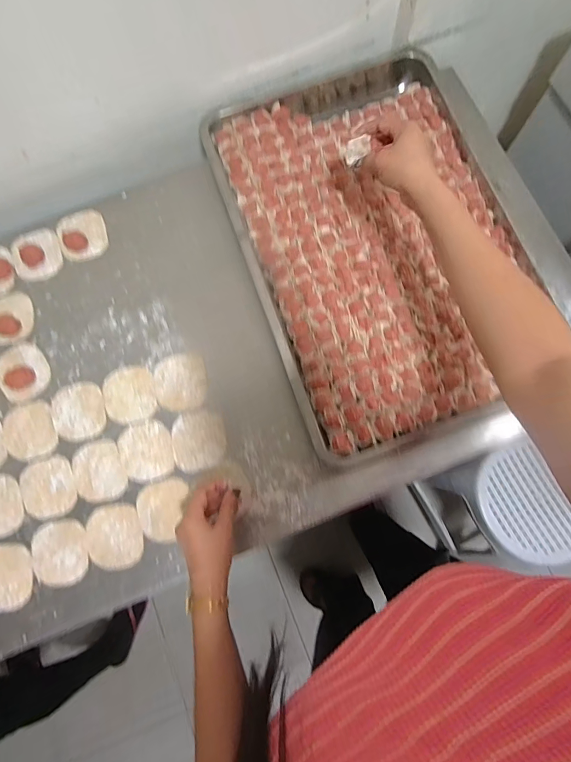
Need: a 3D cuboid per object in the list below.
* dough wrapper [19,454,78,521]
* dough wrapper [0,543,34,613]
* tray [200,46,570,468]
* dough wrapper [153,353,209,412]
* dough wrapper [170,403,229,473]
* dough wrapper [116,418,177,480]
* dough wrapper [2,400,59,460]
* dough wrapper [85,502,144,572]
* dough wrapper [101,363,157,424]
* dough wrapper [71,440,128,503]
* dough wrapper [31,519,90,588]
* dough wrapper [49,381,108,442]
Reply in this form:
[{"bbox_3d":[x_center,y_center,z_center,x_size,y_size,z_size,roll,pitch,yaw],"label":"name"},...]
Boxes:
[{"bbox_3d":[-0.340,0.154,0.575,0.076,0.004,0.084,-22,78,-3],"label":"dough wrapper"},{"bbox_3d":[-0.387,0.269,0.550,0.081,0.004,0.084,0,78,2],"label":"dough wrapper"},{"bbox_3d":[0.148,-0.215,0.616,0.413,0.054,0.608,-19,79,-4],"label":"tray"},{"bbox_3d":[-0.155,0.002,0.600,0.079,0.004,0.086,0,78,2],"label":"dough wrapper"},{"bbox_3d":[-0.124,0.084,0.580,0.076,0.004,0.087,-12,77,-1],"label":"dough wrapper"},{"bbox_3d":[-0.200,0.099,0.578,0.074,0.004,0.083,-19,78,-2],"label":"dough wrapper"},{"bbox_3d":[-0.379,0.073,0.595,0.074,0.004,0.083,-21,78,-3],"label":"dough wrapper"},{"bbox_3d":[-0.237,0.216,0.557,0.075,0.004,0.087,-19,78,-2],"label":"dough wrapper"},{"bbox_3d":[-0.233,0.020,0.597,0.076,0.004,0.085,-15,78,-1],"label":"dough wrapper"},{"bbox_3d":[-0.267,0.130,0.575,0.071,0.004,0.086,-23,78,-3],"label":"dough wrapper"},{"bbox_3d":[-0.312,0.238,0.555,0.077,0.004,0.085,-14,78,-1],"label":"dough wrapper"},{"bbox_3d":[-0.307,0.045,0.595,0.079,0.004,0.088,-19,78,-2],"label":"dough wrapper"}]

